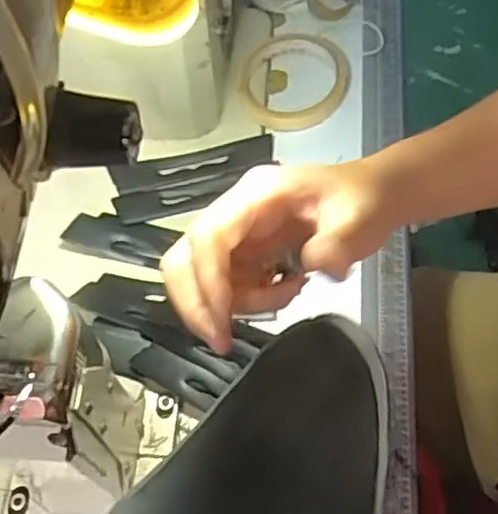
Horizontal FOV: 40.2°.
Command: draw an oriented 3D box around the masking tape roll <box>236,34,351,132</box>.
[{"bbox_3d":[0.036,-0.145,0.556,0.090,0.018,0.091,-4,63,8],"label":"masking tape roll"}]

